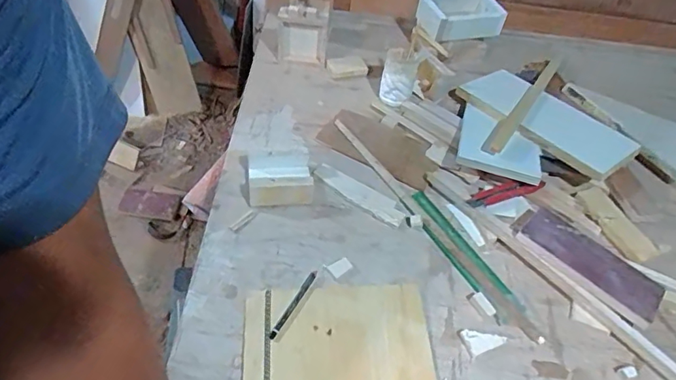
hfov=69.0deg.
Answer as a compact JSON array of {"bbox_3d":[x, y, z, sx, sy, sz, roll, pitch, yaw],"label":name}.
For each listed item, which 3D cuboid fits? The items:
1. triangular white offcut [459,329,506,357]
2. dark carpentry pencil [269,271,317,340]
[{"bbox_3d":[0.199,0.203,0.680,0.056,0.009,0.036,-17,53,-21],"label":"triangular white offcut"},{"bbox_3d":[-0.063,0.161,0.692,0.013,0.011,0.118,25,50,14],"label":"dark carpentry pencil"}]

